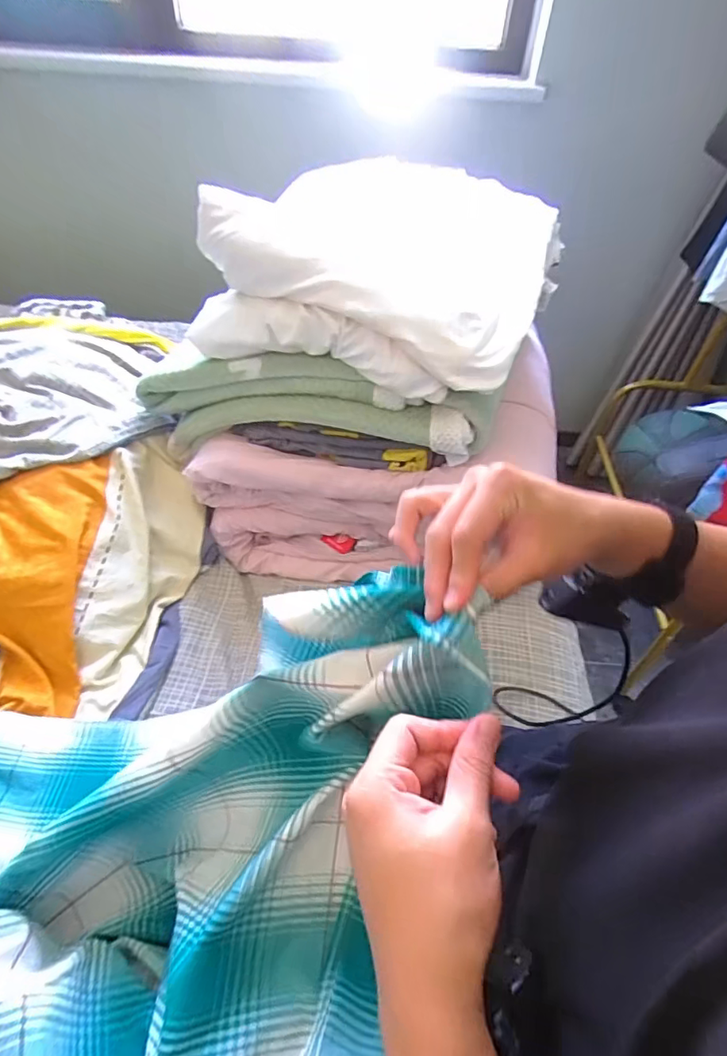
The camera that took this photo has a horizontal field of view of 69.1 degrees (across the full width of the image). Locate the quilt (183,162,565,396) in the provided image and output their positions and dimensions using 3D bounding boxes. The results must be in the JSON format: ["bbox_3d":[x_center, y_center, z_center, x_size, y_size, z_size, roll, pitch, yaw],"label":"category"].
[{"bbox_3d":[0.025,-0.371,0.747,0.464,0.158,0.400,12,48,8],"label":"quilt"}]

